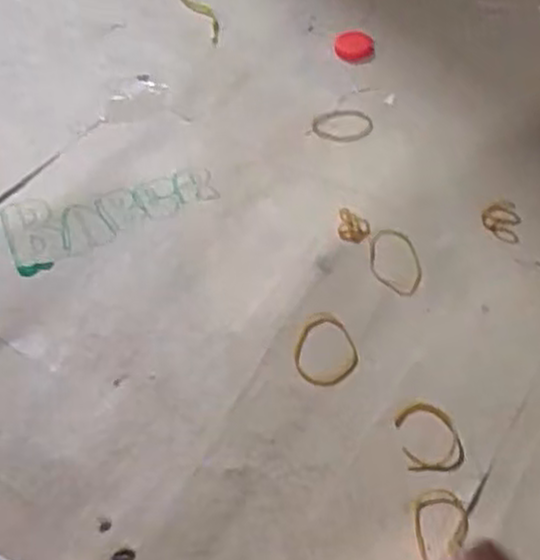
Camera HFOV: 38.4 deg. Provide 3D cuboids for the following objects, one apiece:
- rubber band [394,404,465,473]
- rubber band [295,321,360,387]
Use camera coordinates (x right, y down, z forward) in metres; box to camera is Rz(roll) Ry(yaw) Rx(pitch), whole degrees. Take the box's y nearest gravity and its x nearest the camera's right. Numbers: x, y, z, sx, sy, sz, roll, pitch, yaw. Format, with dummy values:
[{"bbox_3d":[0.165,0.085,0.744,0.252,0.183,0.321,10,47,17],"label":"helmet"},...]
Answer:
[{"bbox_3d":[0.088,0.087,0.425,0.033,0.005,0.040,-7,50,-2],"label":"rubber band"},{"bbox_3d":[0.033,0.043,0.461,0.037,0.006,0.044,-7,50,-3],"label":"rubber band"}]

